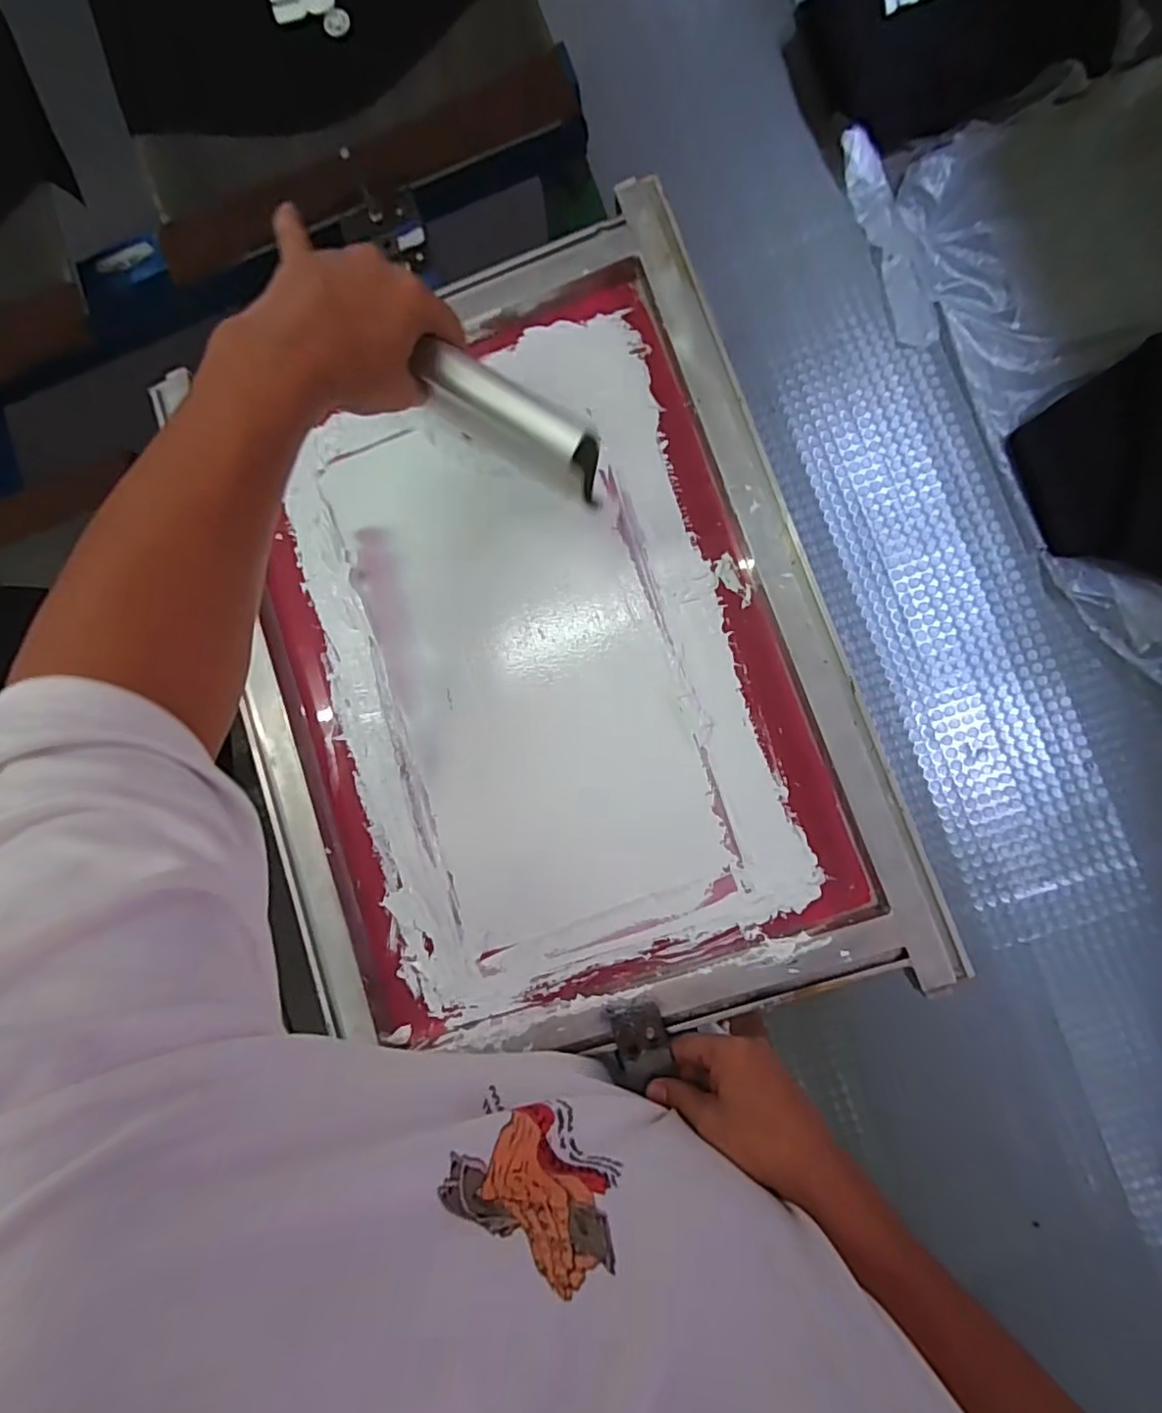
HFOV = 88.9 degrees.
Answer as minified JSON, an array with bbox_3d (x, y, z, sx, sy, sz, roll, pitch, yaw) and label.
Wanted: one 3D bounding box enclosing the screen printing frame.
[{"bbox_3d":[-0.046,-0.037,0.485,0.469,0.062,0.596,-19,87,2],"label":"screen printing frame"}]

